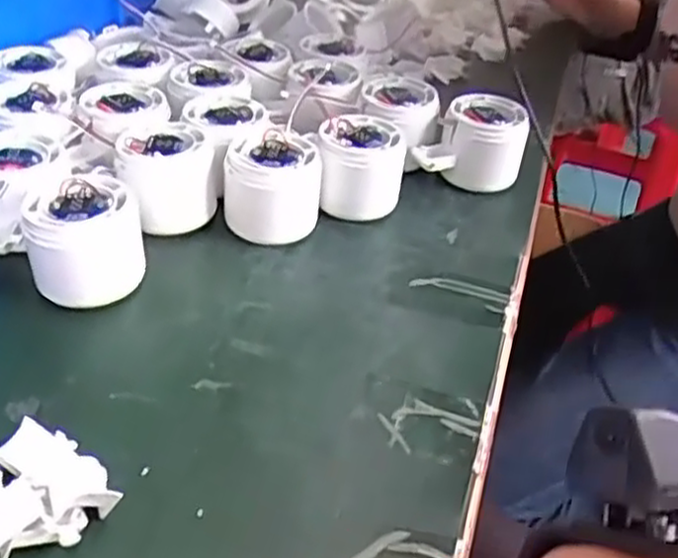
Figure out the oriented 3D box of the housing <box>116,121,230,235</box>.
[{"bbox_3d":[-0.102,-0.060,0.474,0.060,0.055,0.060,4,37,-5],"label":"housing"}]

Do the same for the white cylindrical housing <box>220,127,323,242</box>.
[{"bbox_3d":[-0.041,-0.057,0.480,0.056,0.058,0.056,8,37,0],"label":"white cylindrical housing"}]

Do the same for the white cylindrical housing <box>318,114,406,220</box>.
[{"bbox_3d":[0.014,-0.074,0.511,0.056,0.055,0.050,4,37,-5],"label":"white cylindrical housing"}]

